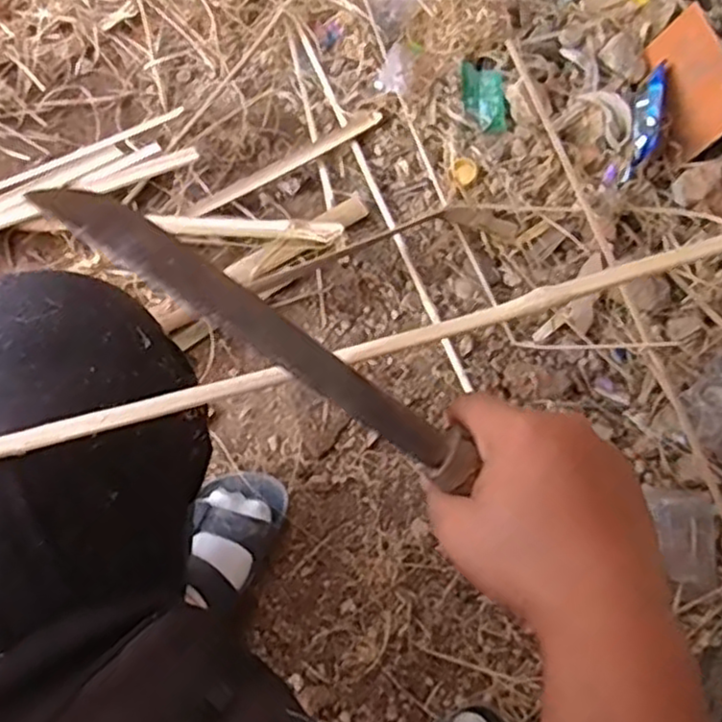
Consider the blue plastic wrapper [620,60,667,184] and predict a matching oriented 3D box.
[{"bbox_3d":[0.383,-0.324,0.950,0.030,0.057,0.186,15,63,4],"label":"blue plastic wrapper"}]

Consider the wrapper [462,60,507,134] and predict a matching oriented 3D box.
[{"bbox_3d":[0.172,-0.369,0.992,0.055,0.018,0.110,-4,68,-4],"label":"wrapper"}]

